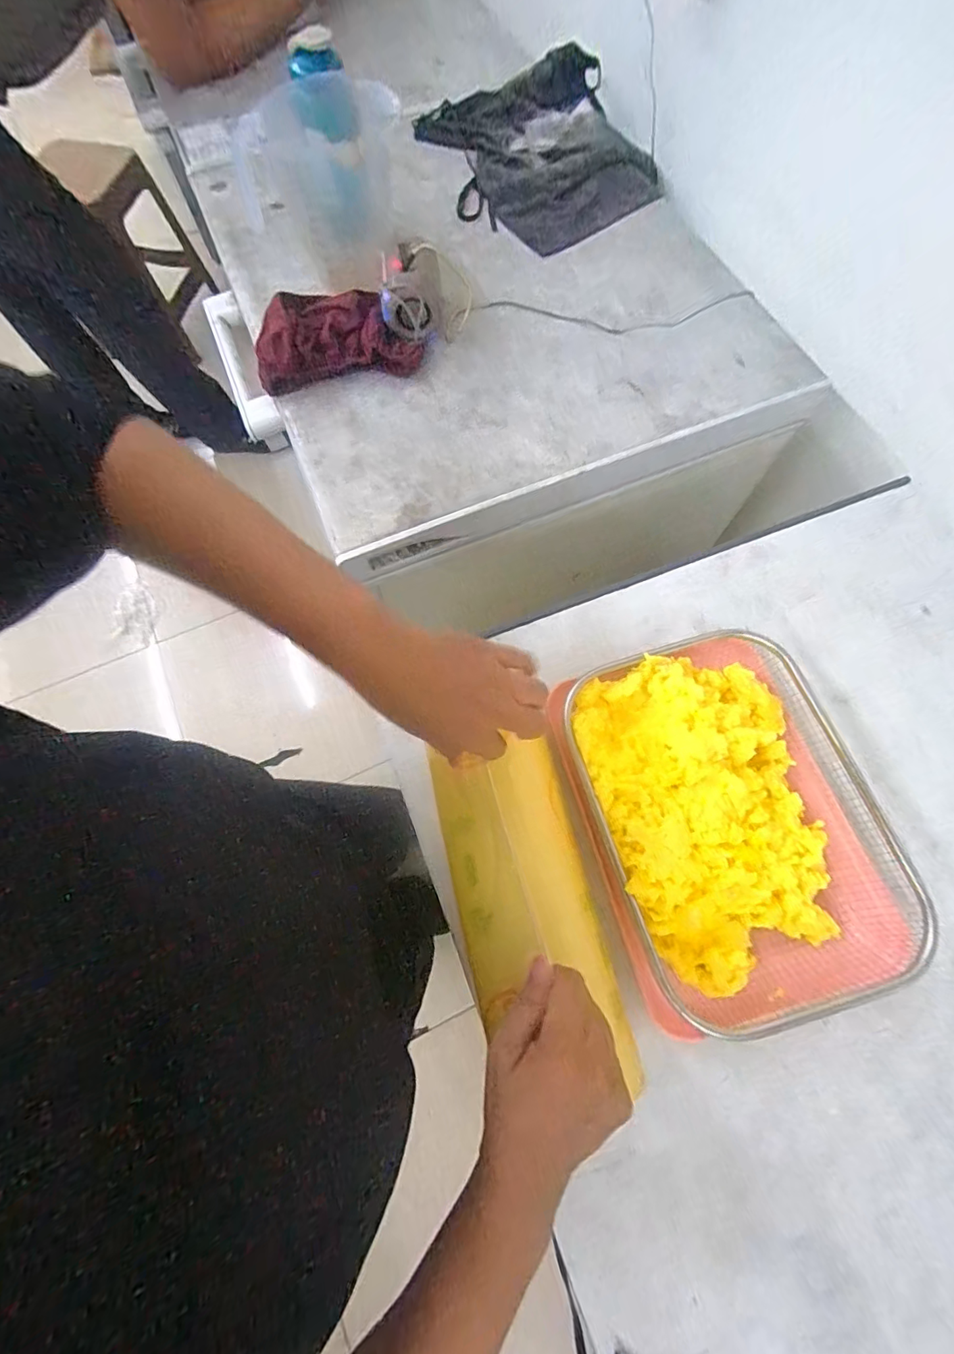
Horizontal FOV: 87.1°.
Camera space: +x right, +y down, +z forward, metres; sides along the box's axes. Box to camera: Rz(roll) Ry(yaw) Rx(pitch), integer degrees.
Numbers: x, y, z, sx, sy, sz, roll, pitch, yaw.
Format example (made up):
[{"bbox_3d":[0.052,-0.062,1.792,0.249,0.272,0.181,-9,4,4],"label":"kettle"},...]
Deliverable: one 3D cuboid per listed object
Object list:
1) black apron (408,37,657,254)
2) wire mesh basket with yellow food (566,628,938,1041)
[{"bbox_3d":[0.113,-0.862,0.825,0.349,0.082,0.394,-23,71,-7],"label":"black apron"},{"bbox_3d":[0.211,0.115,0.424,0.227,0.056,0.302,-15,70,-4],"label":"wire mesh basket with yellow food"}]

